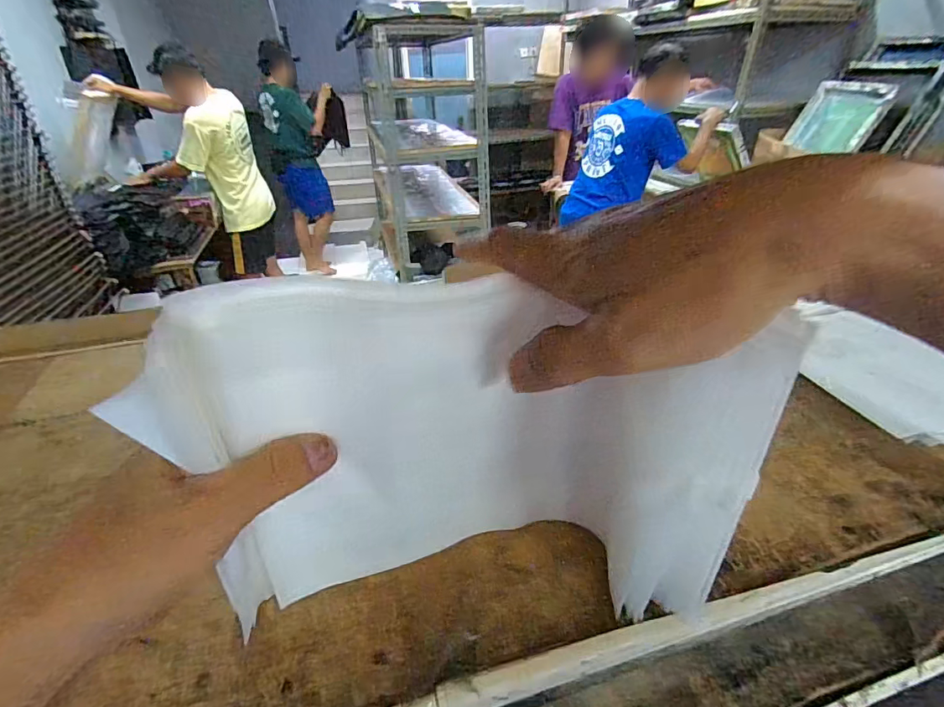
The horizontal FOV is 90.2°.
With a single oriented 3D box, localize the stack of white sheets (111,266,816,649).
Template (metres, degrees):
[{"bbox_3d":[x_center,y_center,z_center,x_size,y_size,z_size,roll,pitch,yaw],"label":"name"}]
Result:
[{"bbox_3d":[0.001,0.049,0.227,0.239,0.171,0.074,-3,30,-5],"label":"stack of white sheets"}]

